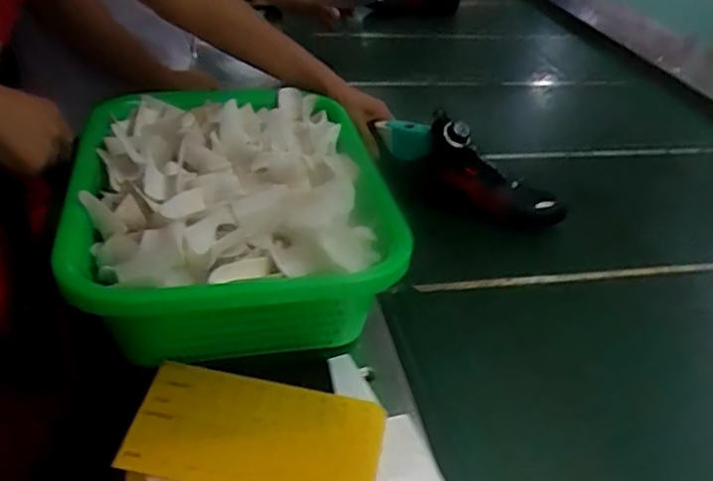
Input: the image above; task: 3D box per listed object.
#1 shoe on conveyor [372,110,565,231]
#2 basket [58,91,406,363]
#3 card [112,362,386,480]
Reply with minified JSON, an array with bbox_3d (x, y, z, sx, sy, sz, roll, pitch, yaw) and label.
[{"bbox_3d":[0.146,-0.099,0.862,0.275,0.105,0.079,23,38,22],"label":"shoe on conveyor"},{"bbox_3d":[-0.125,-0.034,0.660,0.279,0.127,0.392,-2,36,-13],"label":"basket"},{"bbox_3d":[-0.078,0.153,0.503,0.189,0.007,0.097,10,47,3],"label":"card"}]

